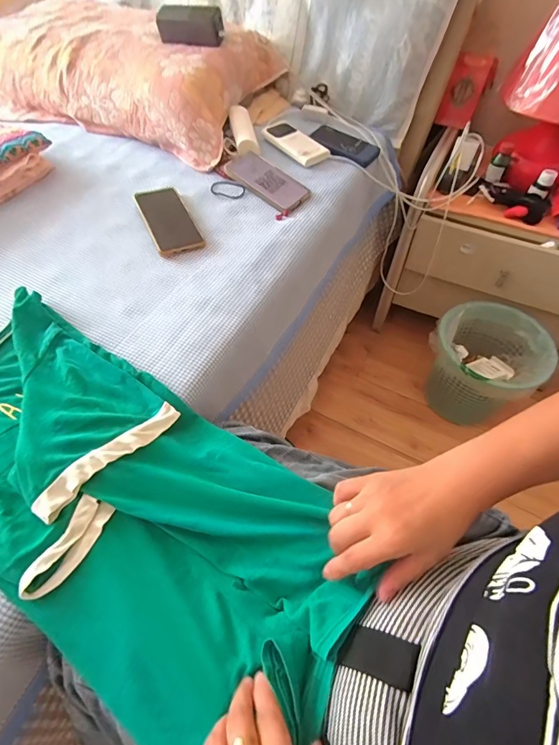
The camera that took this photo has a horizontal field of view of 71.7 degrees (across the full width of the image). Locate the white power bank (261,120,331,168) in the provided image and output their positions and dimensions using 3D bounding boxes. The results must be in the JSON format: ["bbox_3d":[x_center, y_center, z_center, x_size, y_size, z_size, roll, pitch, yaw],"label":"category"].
[{"bbox_3d":[0.031,-0.473,0.795,0.071,0.015,0.155,-32,63,-22],"label":"white power bank"}]

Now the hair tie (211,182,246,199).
[{"bbox_3d":[-0.097,-0.344,0.728,0.063,0.009,0.040,19,58,10],"label":"hair tie"}]

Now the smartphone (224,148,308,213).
[{"bbox_3d":[-0.025,-0.368,0.734,0.175,0.012,0.079,39,72,14],"label":"smartphone"}]

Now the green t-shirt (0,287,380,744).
[{"bbox_3d":[-0.175,0.116,0.402,0.544,0.052,0.247,31,60,15],"label":"green t-shirt"}]

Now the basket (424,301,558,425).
[{"bbox_3d":[0.487,-0.008,0.968,0.237,0.273,0.240,1,55,-1],"label":"basket"}]

